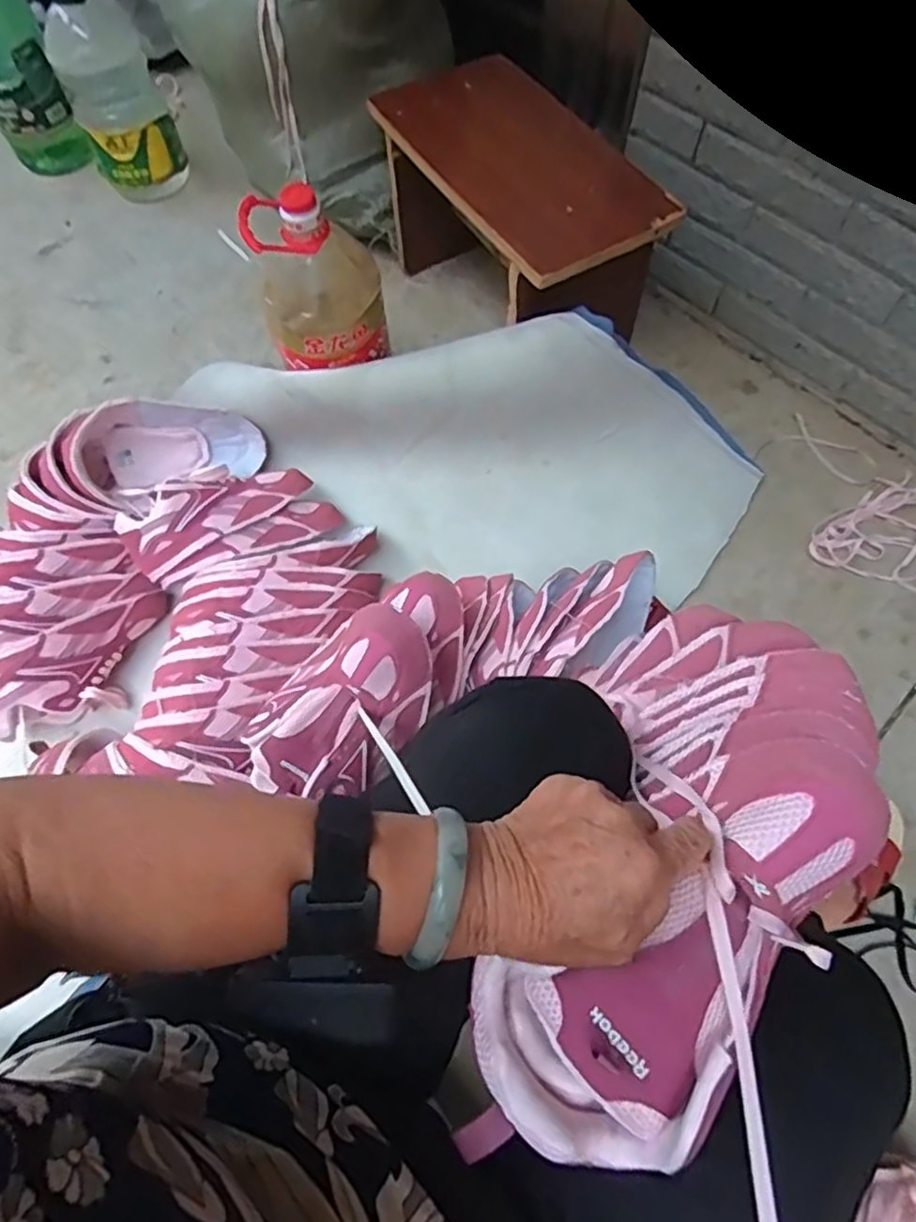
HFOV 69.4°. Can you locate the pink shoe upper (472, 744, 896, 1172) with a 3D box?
[{"bbox_3d":[0.112,0.158,0.328,0.238,0.057,0.108,-44,71,-6],"label":"pink shoe upper"}]

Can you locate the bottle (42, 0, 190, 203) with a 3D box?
[{"bbox_3d":[-0.629,-0.933,1.198,0.132,0.303,0.138,35,72,16],"label":"bottle"}]

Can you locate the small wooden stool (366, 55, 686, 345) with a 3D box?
[{"bbox_3d":[0.090,-0.592,1.036,0.233,0.243,0.458,-28,67,-13],"label":"small wooden stool"}]

